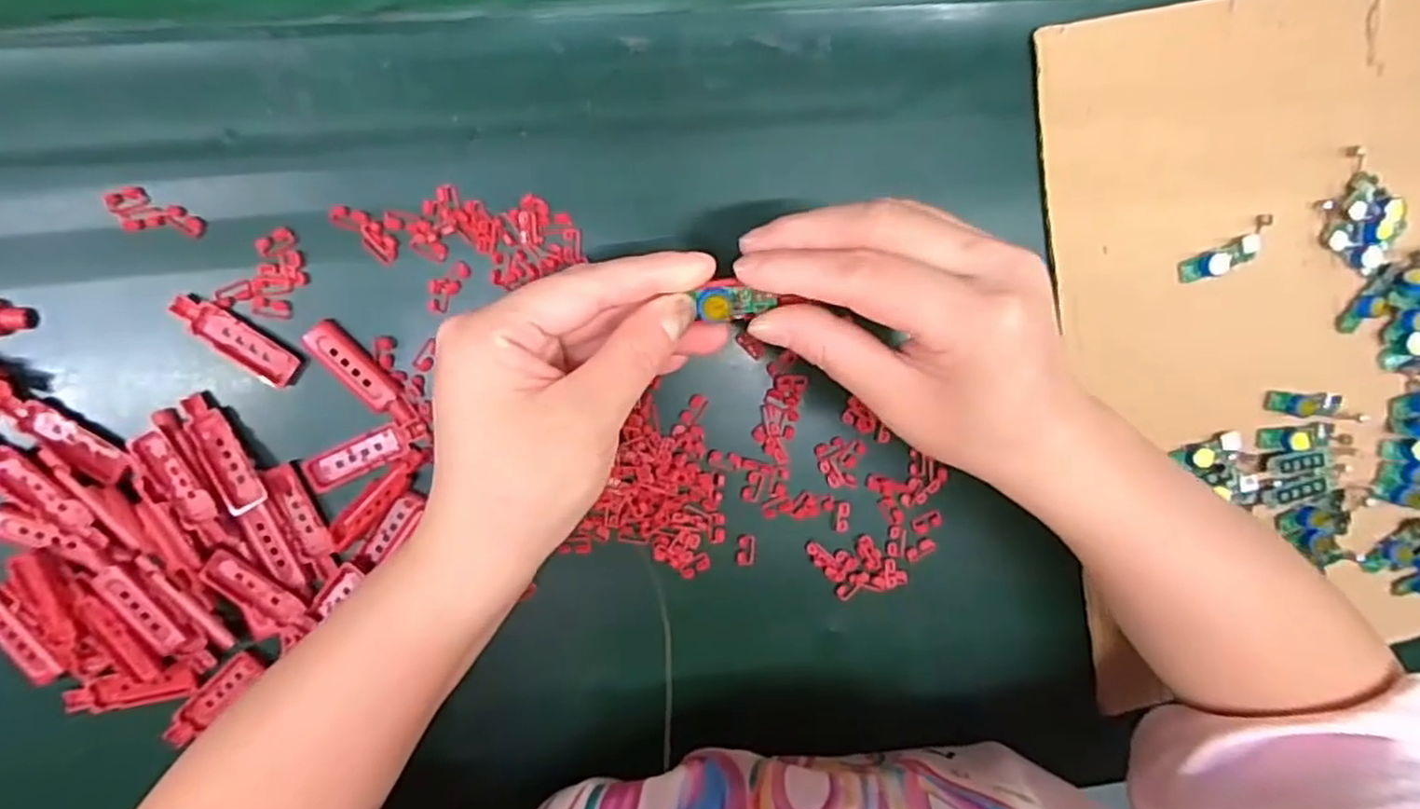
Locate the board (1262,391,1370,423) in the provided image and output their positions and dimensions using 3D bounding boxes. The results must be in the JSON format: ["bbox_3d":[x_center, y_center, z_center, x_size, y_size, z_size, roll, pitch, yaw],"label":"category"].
[{"bbox_3d":[0.313,0.001,0.370,0.055,0.006,0.014,4,97,-7],"label":"board"}]

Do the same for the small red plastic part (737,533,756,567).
[{"bbox_3d":[0.018,0.071,0.350,0.009,0.004,0.015,0,98,-6],"label":"small red plastic part"}]

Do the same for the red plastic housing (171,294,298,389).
[{"bbox_3d":[-0.203,-0.027,0.308,0.053,0.006,0.016,35,93,-9],"label":"red plastic housing"}]

